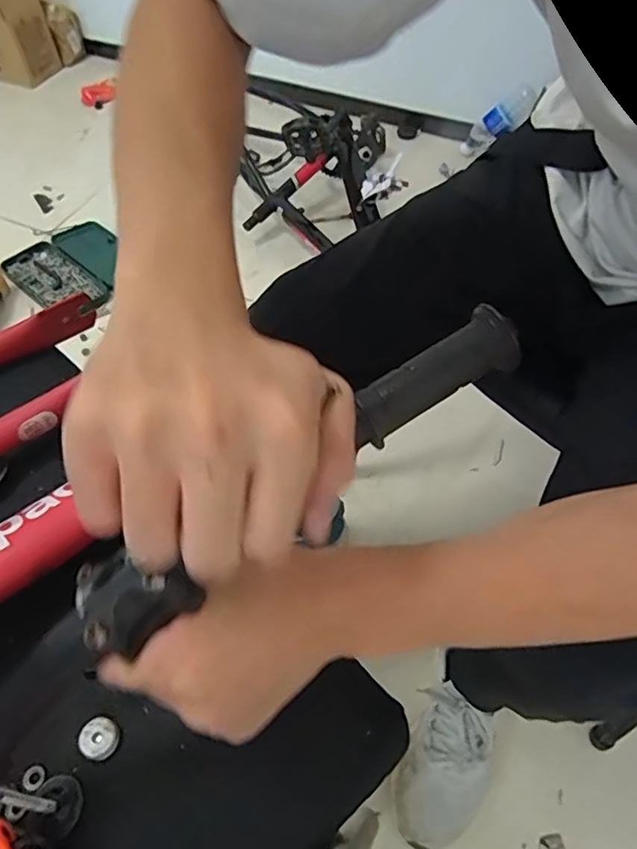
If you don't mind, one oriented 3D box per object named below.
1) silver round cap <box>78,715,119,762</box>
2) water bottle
[{"bbox_3d":[-0.127,0.181,0.329,0.021,0.004,0.021,0,54,0],"label":"silver round cap"},{"bbox_3d":[0.448,-0.763,1.439,0.062,0.203,0.054,24,41,-43],"label":"water bottle"}]

